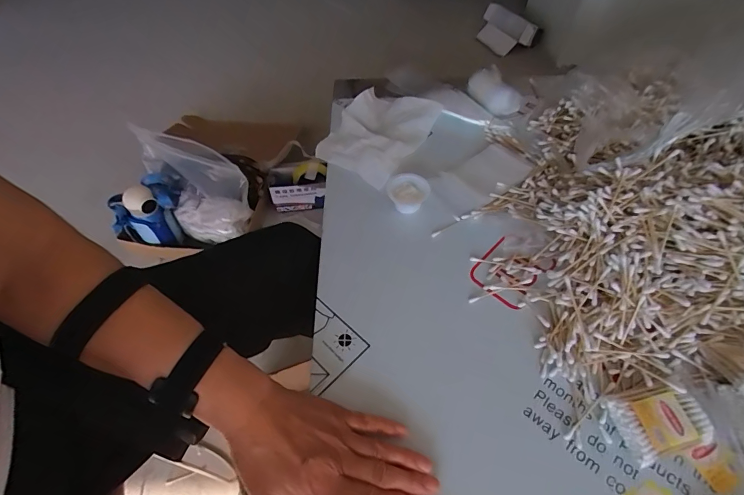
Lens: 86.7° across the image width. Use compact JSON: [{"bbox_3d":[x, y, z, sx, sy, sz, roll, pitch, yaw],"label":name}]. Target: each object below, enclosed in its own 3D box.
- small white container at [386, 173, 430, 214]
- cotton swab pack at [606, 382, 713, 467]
[{"bbox_3d":[0.046,-0.071,0.510,0.053,0.023,0.045,14,54,10],"label":"small white container"},{"bbox_3d":[0.252,0.151,0.348,0.074,0.021,0.055,-13,54,-9],"label":"cotton swab pack"}]

